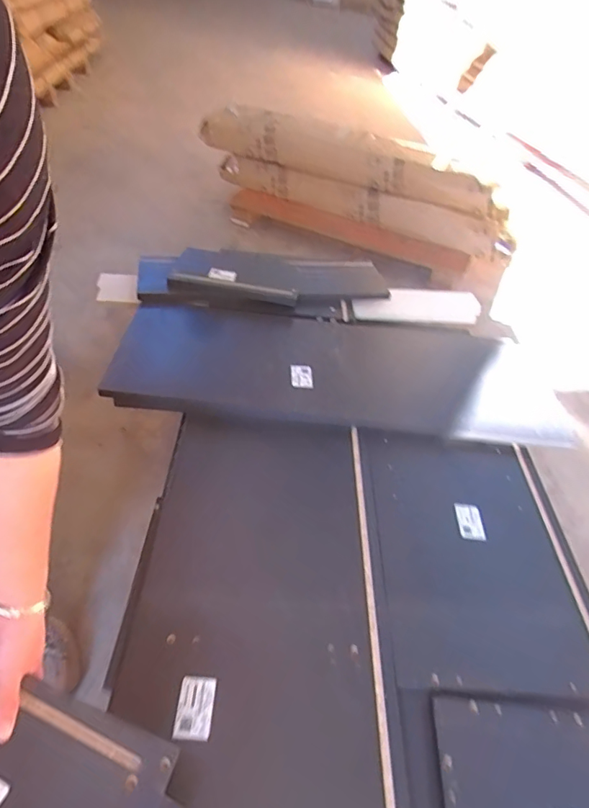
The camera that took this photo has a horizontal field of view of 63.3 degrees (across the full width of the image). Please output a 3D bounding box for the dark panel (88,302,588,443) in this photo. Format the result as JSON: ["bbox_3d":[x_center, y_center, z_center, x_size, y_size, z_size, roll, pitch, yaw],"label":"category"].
[{"bbox_3d":[0.086,-0.089,1.070,0.936,0.040,0.392,5,50,-1],"label":"dark panel"}]

